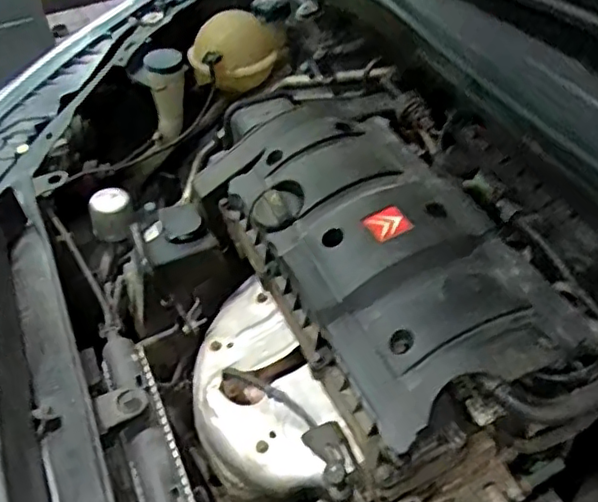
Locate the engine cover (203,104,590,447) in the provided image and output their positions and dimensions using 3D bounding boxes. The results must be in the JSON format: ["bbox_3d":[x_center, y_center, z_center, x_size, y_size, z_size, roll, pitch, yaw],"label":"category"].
[{"bbox_3d":[0.068,-0.030,0.646,0.222,0.063,0.468,-23,48,-18],"label":"engine cover"}]

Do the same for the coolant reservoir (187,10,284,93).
[{"bbox_3d":[-0.104,-0.324,0.985,0.136,0.097,0.105,-24,48,-18],"label":"coolant reservoir"}]

